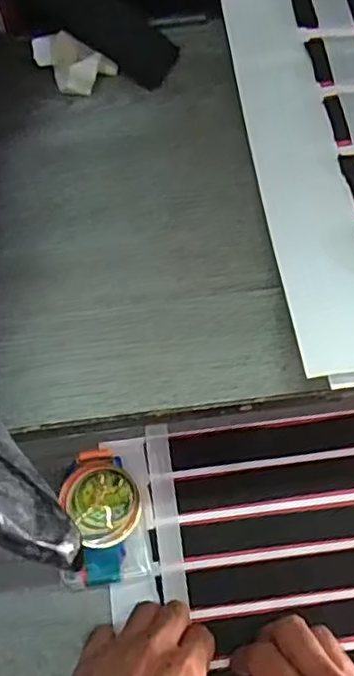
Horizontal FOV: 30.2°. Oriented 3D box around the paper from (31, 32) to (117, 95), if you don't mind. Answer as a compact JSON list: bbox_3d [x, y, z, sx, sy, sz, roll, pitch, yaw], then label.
[{"bbox_3d":[-0.050,-0.135,0.320,0.029,0.015,0.031,-40,72,-14],"label":"paper"}]

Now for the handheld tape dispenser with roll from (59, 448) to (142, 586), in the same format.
[{"bbox_3d":[-0.057,0.137,0.512,0.057,0.017,0.099,-12,67,-4],"label":"handheld tape dispenser with roll"}]

